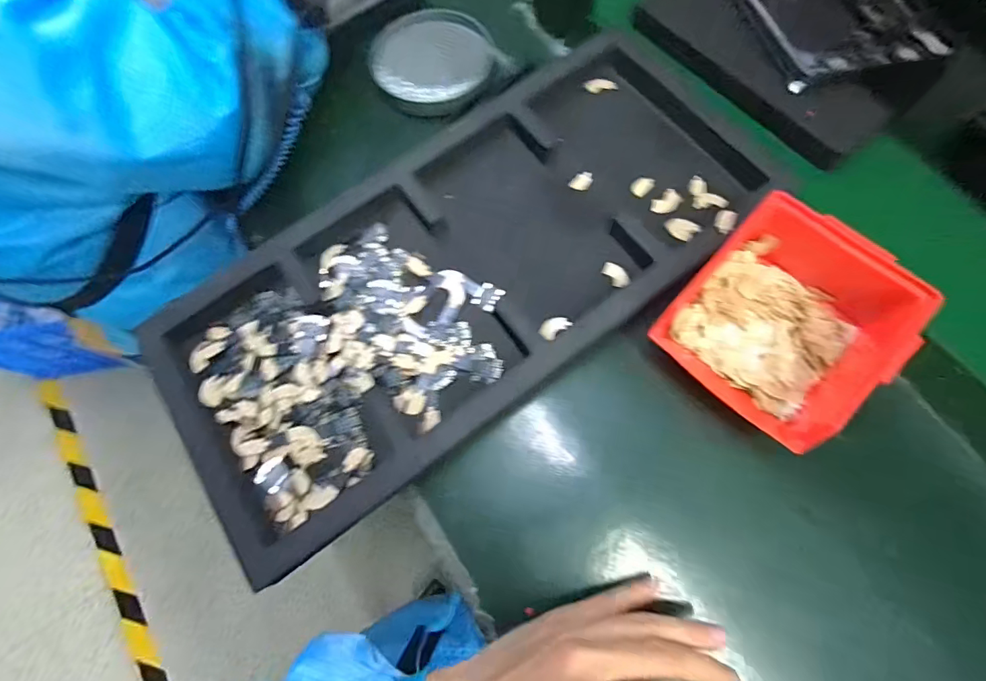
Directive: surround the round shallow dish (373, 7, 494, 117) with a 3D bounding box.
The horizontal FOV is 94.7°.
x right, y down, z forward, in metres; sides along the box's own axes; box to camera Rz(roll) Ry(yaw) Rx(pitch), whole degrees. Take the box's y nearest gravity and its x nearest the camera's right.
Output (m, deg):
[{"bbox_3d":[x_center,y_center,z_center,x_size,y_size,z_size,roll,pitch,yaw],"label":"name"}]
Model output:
[{"bbox_3d":[-0.055,-0.270,0.438,0.112,0.011,0.117,0,74,0],"label":"round shallow dish"}]

